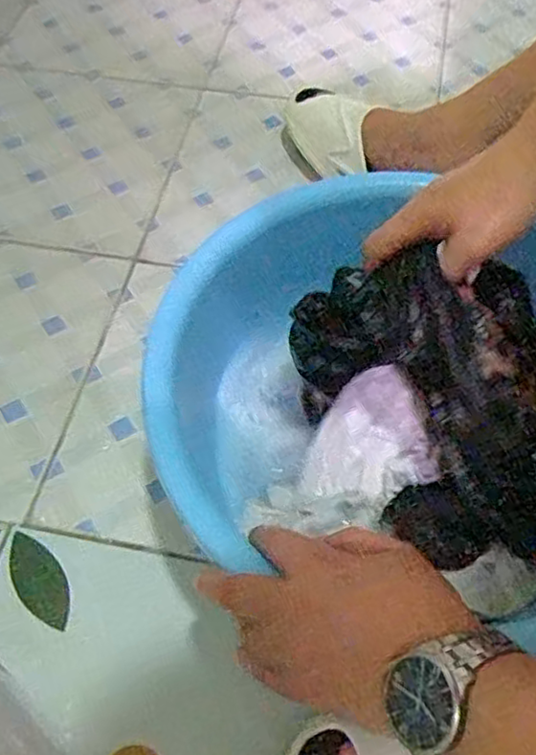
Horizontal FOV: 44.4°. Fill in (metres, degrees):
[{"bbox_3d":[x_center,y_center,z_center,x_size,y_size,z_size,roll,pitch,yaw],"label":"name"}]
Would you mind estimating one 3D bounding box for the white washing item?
[{"bbox_3d":[0.052,0.068,0.491,0.146,0.071,0.084,-29,62,-18],"label":"white washing item"}]

